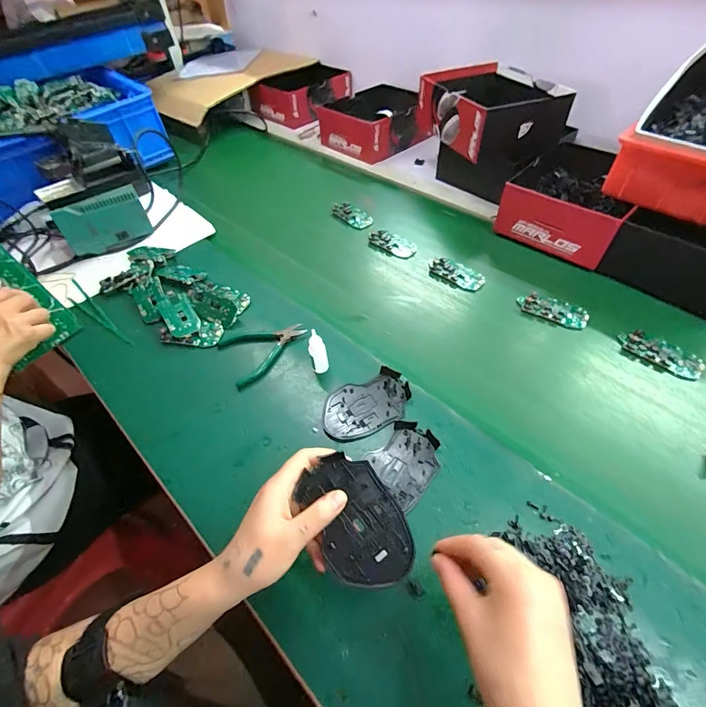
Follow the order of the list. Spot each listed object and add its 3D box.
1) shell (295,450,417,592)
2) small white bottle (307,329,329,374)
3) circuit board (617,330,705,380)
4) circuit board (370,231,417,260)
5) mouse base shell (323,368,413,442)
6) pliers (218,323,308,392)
[{"bbox_3d":[0.003,0.145,0.326,0.072,0.005,0.109,-29,74,-8],"label":"shell"},{"bbox_3d":[-0.046,-0.002,0.491,0.021,0.067,0.020,-12,52,-5],"label":"small white bottle"},{"bbox_3d":[0.415,0.000,0.505,0.097,0.016,0.040,32,60,26],"label":"circuit board"},{"bbox_3d":[0.076,-0.204,0.694,0.091,0.013,0.047,27,58,23],"label":"circuit board"},{"bbox_3d":[0.017,0.064,0.472,0.115,0.010,0.073,-22,53,-13],"label":"mouse base shell"},{"bbox_3d":[-0.124,-0.010,0.538,0.118,0.009,0.095,-26,54,-16],"label":"pliers"}]

